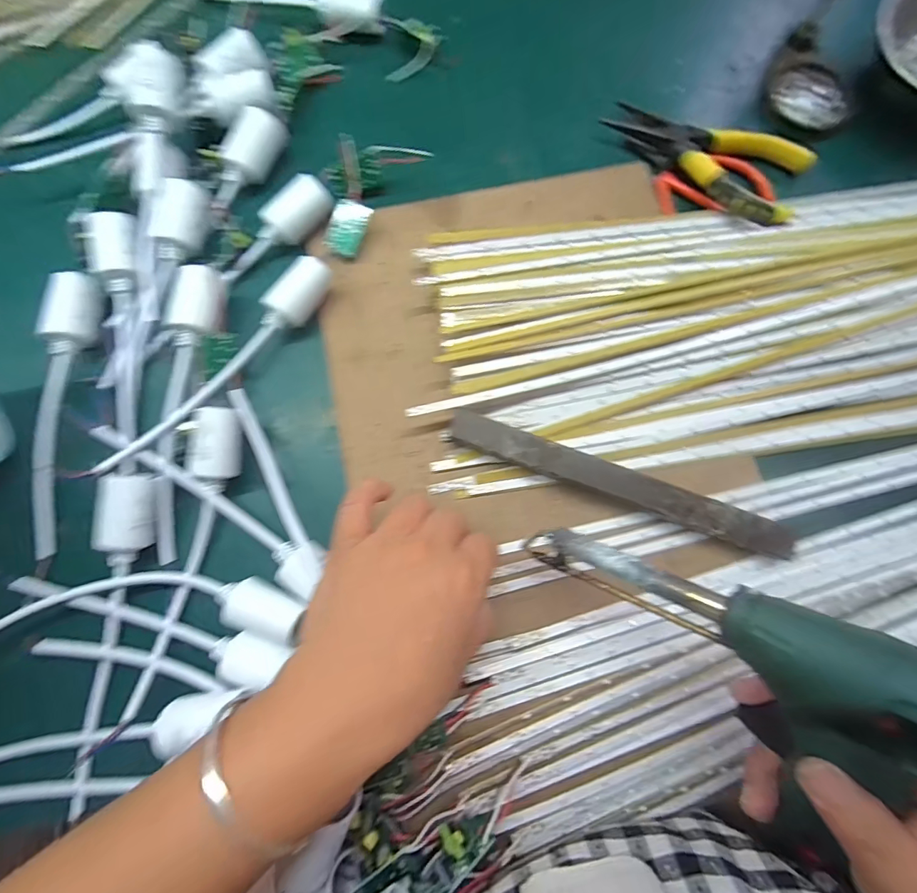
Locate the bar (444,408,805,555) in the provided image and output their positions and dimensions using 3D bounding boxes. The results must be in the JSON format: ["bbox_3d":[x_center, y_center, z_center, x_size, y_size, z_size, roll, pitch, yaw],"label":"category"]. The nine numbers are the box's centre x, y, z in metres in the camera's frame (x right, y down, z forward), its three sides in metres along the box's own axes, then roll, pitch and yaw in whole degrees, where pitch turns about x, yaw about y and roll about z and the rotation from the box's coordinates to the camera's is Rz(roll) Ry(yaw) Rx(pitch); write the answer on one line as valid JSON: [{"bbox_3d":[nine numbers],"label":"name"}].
[{"bbox_3d":[0.097,0.023,0.275,0.212,0.006,0.020,21,86,4],"label":"bar"}]

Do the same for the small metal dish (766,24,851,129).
[{"bbox_3d":[0.279,-0.294,0.358,0.053,0.022,0.083,-8,78,-2],"label":"small metal dish"}]

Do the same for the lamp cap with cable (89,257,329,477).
[{"bbox_3d":[-0.149,-0.051,0.290,0.025,0.026,0.185,36,80,7],"label":"lamp cap with cable"}]

